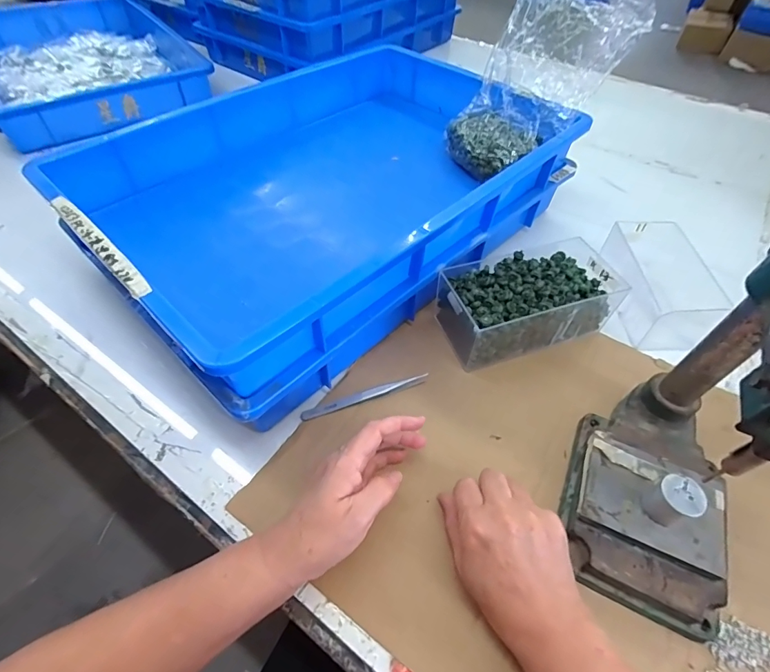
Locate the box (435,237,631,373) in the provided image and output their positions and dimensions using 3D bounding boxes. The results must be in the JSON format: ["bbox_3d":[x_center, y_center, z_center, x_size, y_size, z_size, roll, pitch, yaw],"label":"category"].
[{"bbox_3d":[0.152,-0.040,0.457,0.180,0.076,0.098,-13,52,-11],"label":"box"}]

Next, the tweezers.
[{"bbox_3d":[-0.019,0.059,0.417,0.130,0.004,0.012,-16,53,-13],"label":"tweezers"}]

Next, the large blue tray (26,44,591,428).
[{"bbox_3d":[-0.056,-0.182,0.526,0.367,0.137,0.544,37,60,24],"label":"large blue tray"}]

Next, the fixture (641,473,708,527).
[{"bbox_3d":[0.212,0.122,0.308,0.029,0.033,0.028,1,52,-1],"label":"fixture"}]

